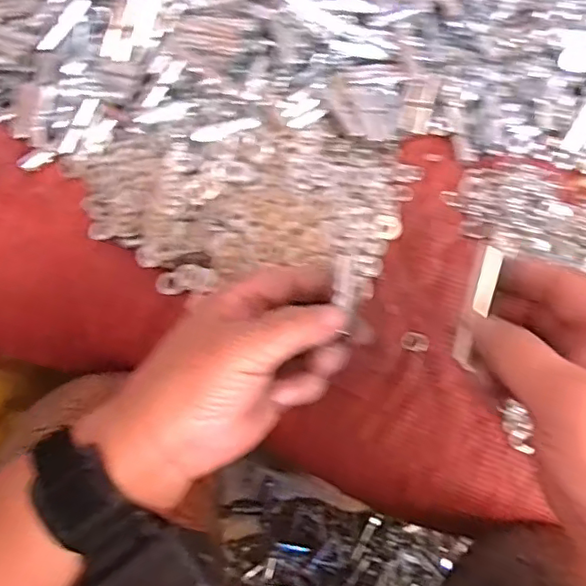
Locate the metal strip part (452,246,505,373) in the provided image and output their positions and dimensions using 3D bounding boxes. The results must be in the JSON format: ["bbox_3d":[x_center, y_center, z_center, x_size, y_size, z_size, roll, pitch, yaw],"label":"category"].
[{"bbox_3d":[0.092,0.008,0.290,0.012,0.004,0.061,15,92,33],"label":"metal strip part"}]

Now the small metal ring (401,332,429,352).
[{"bbox_3d":[0.078,0.031,0.367,0.017,0.004,0.012,12,74,6],"label":"small metal ring"}]

